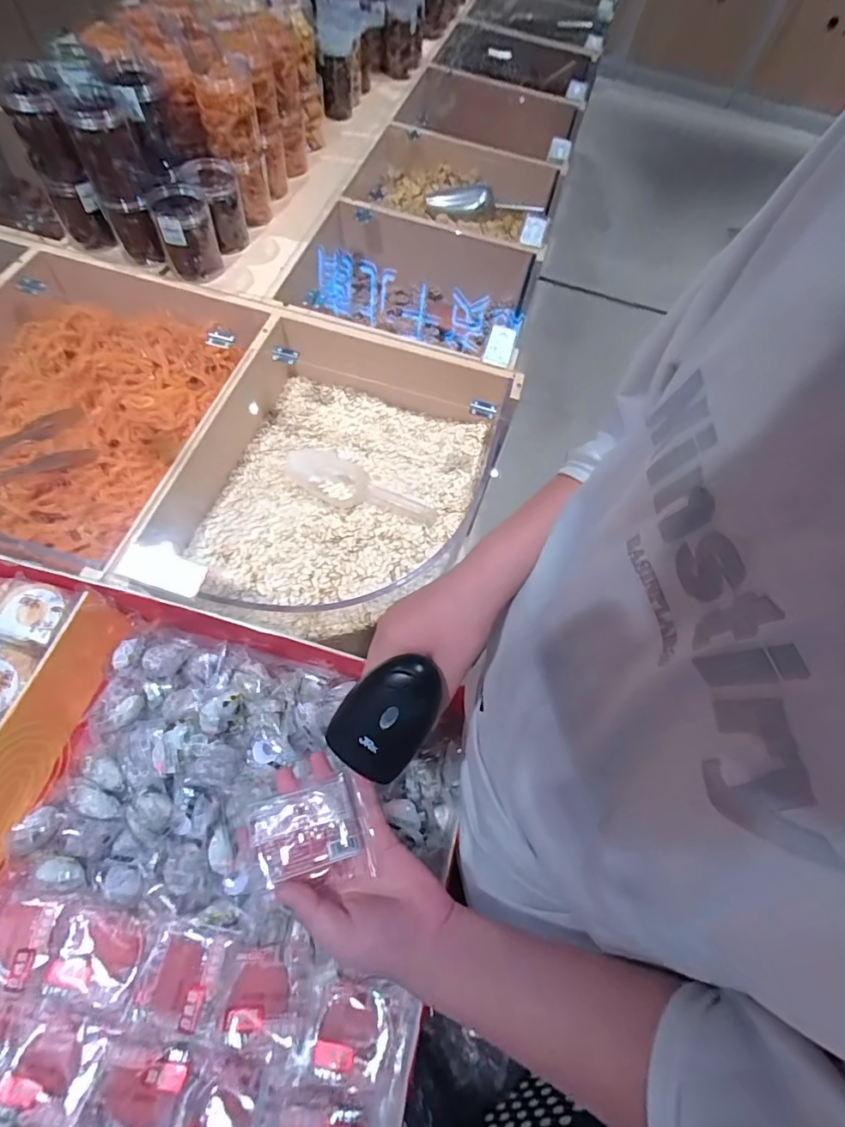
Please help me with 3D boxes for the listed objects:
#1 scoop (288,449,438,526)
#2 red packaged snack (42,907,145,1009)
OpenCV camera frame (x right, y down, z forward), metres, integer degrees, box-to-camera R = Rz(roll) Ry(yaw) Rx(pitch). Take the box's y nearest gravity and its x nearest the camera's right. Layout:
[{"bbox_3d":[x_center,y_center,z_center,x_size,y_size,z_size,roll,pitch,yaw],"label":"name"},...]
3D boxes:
[{"bbox_3d":[-0.100,-0.121,0.793,0.261,0.031,0.090,31,64,9],"label":"scoop"},{"bbox_3d":[-0.303,0.366,0.466,0.072,0.014,0.065,15,62,1],"label":"red packaged snack"}]

